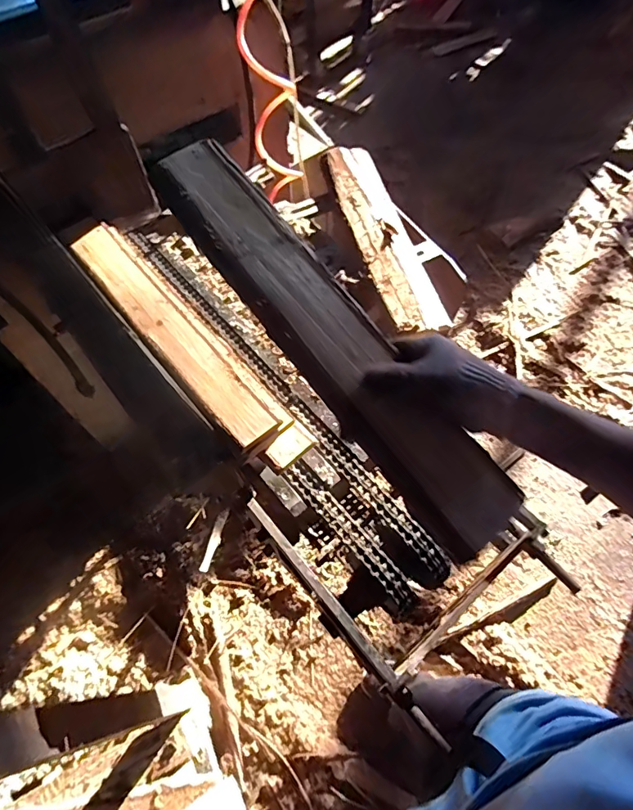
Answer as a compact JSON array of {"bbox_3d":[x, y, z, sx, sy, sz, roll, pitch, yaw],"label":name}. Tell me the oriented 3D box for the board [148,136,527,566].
[{"bbox_3d":[0.017,-0.067,0.456,0.095,0.022,0.480,-38,86,-17],"label":"board"}]

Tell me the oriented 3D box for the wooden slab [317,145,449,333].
[{"bbox_3d":[0.114,-0.318,0.836,0.100,0.029,0.477,-13,63,-6],"label":"wooden slab"}]

